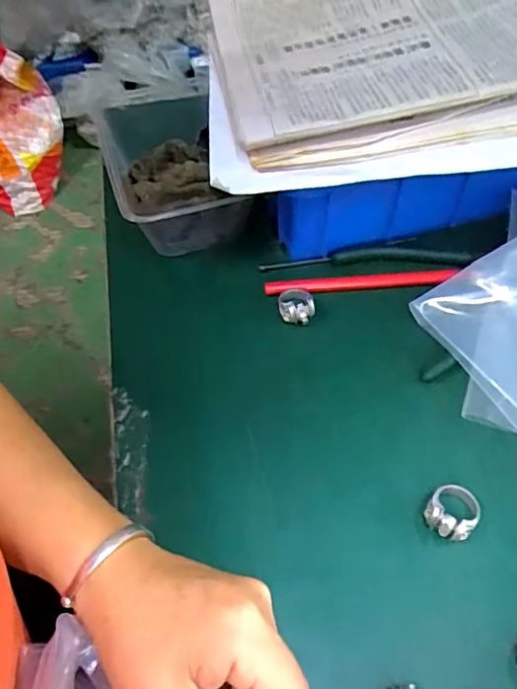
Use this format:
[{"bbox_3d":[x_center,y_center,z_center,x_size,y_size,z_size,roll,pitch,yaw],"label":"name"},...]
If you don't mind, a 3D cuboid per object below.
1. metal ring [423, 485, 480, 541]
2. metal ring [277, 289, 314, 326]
[{"bbox_3d":[0.111,0.096,0.315,0.027,0.017,0.033,30,61,21],"label":"metal ring"},{"bbox_3d":[0.027,-0.030,0.398,0.024,0.014,0.027,-3,54,0],"label":"metal ring"}]

